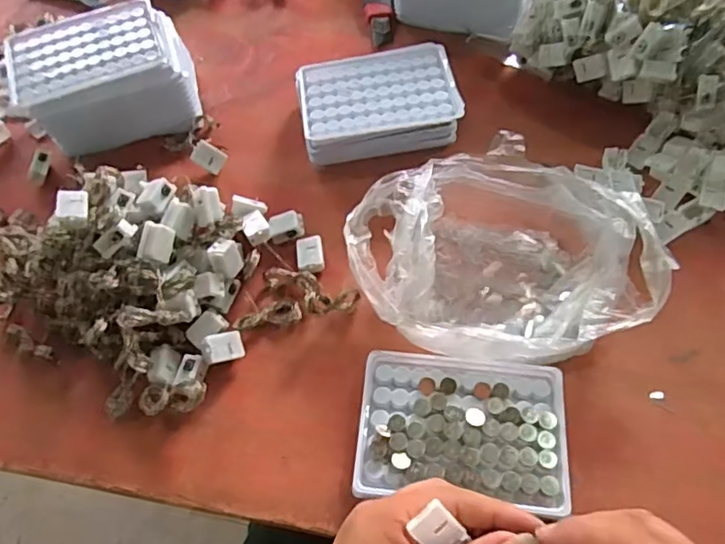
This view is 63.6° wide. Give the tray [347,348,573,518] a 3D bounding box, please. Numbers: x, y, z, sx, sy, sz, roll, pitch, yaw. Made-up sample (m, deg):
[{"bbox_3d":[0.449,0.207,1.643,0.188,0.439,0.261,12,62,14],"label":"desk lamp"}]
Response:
[{"bbox_3d":[0.064,0.099,0.378,0.129,0.016,0.094,5,60,6],"label":"tray"}]

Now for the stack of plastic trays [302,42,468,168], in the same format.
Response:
[{"bbox_3d":[0.013,-0.143,0.514,0.133,0.047,0.105,-9,59,-3],"label":"stack of plastic trays"}]

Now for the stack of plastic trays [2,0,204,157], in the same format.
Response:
[{"bbox_3d":[-0.231,-0.174,0.531,0.146,0.072,0.109,-16,60,-7],"label":"stack of plastic trays"}]

